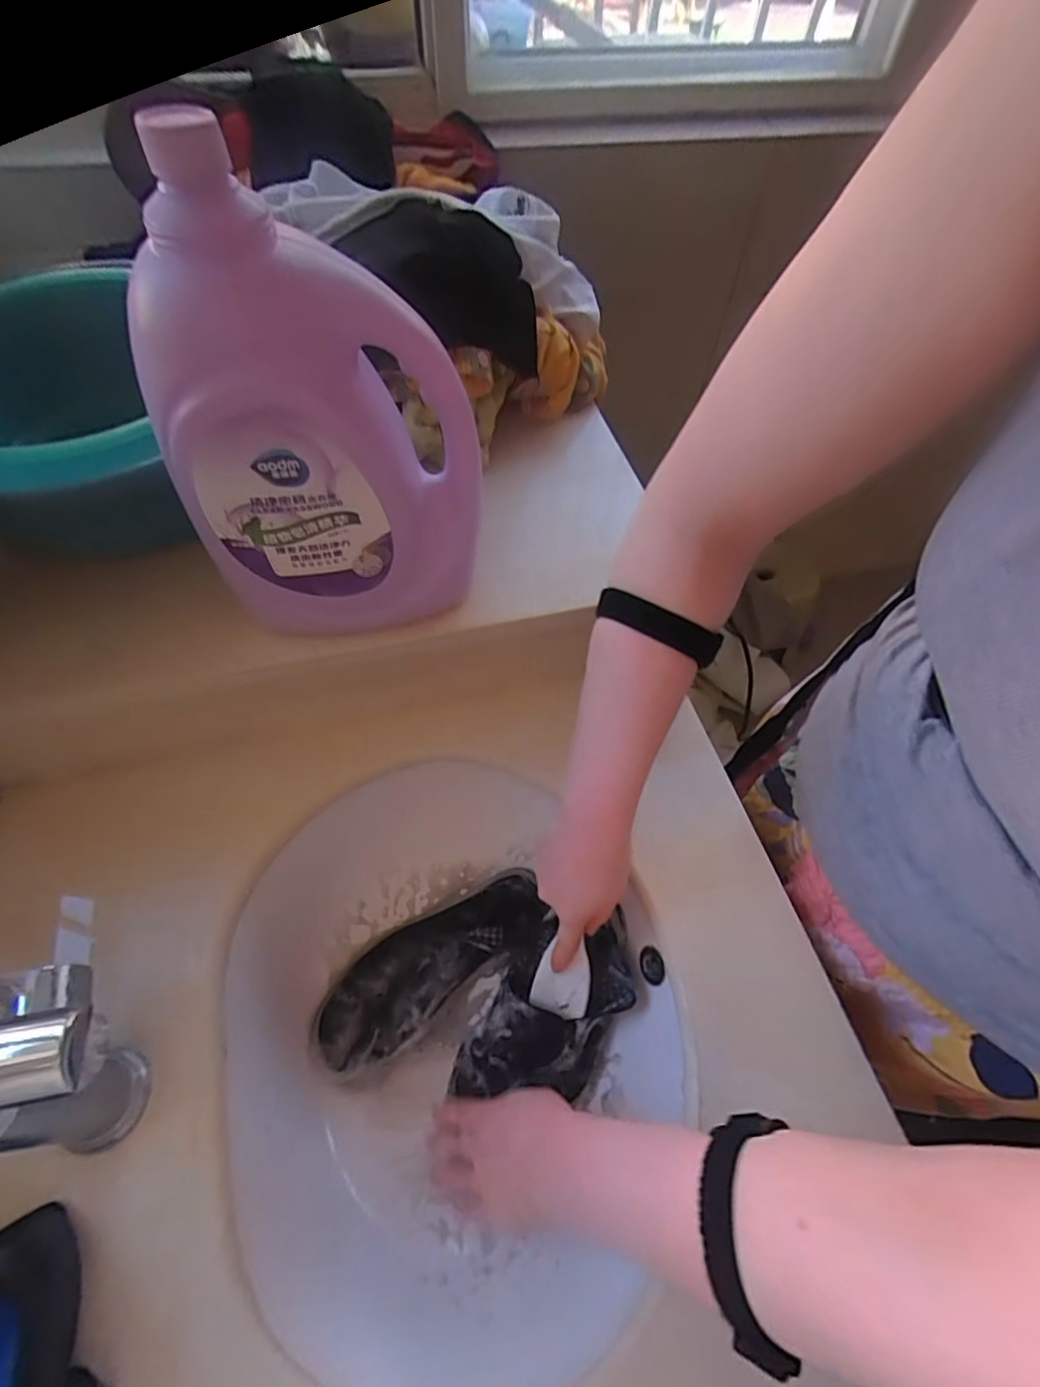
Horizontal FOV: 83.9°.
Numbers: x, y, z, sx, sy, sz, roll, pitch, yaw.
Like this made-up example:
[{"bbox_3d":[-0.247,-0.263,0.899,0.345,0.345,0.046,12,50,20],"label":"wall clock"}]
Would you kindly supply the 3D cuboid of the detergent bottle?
[{"bbox_3d":[-0.120,-0.156,0.371,0.183,0.276,0.076,-2,56,-5],"label":"detergent bottle"}]

